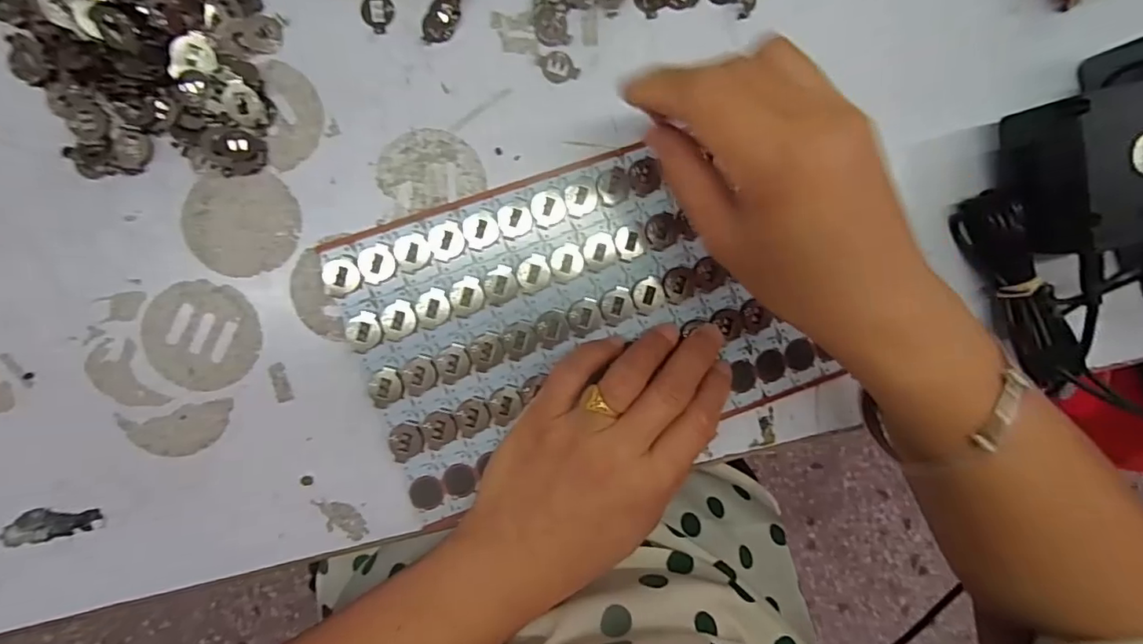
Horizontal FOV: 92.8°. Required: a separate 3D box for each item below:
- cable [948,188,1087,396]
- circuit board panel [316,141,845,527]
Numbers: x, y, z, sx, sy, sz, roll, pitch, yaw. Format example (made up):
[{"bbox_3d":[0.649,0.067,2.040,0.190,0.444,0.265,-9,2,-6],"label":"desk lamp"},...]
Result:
[{"bbox_3d":[0.246,-0.018,0.305,0.024,0.034,0.110,-25,97,-5],"label":"cable"},{"bbox_3d":[0.004,-0.003,0.289,0.224,0.006,0.152,-20,97,-5],"label":"circuit board panel"}]

